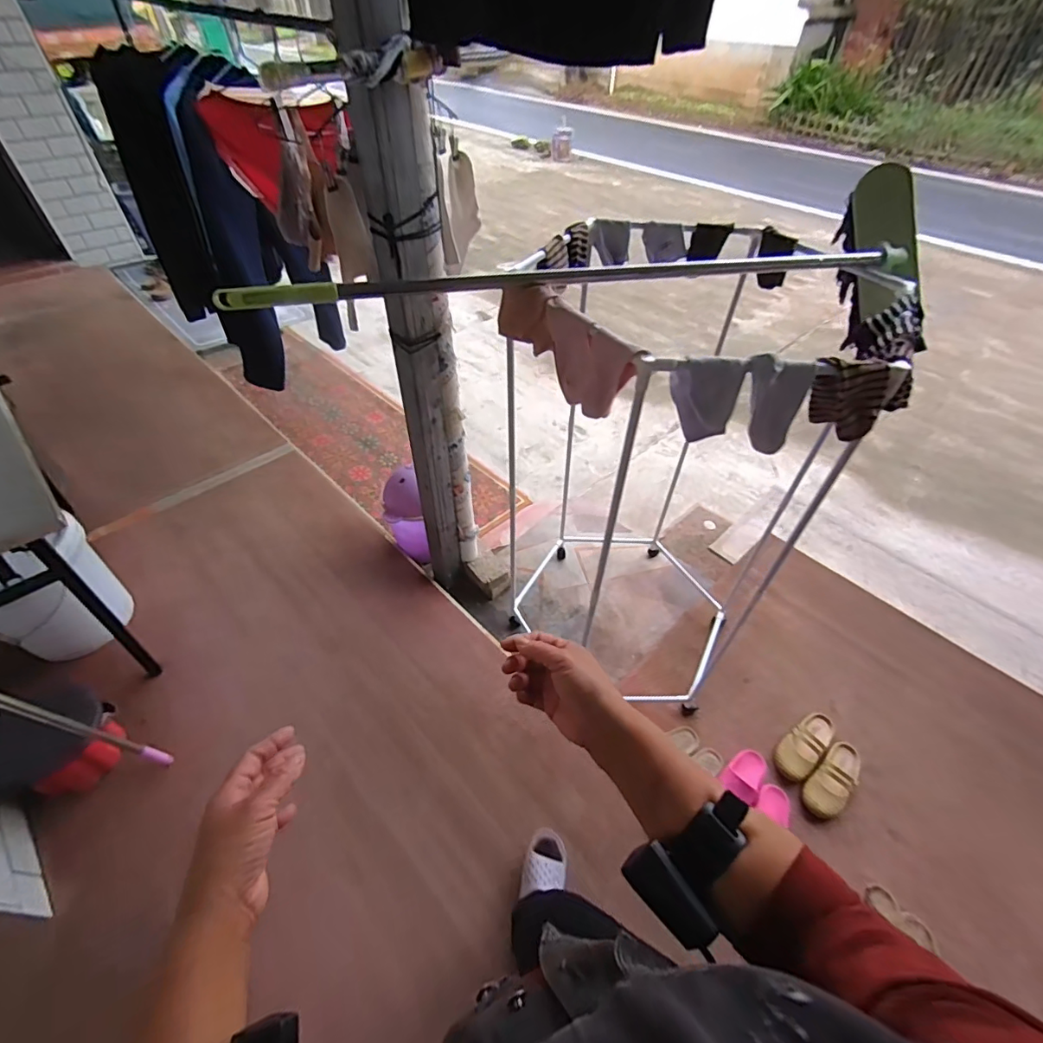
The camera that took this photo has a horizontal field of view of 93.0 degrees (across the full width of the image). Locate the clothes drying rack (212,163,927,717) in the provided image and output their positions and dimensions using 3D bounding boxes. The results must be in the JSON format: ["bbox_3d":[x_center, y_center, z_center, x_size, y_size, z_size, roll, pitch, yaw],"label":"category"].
[{"bbox_3d":[0.369,-0.104,1.317,0.680,1.254,0.849,30,53,23],"label":"clothes drying rack"}]

